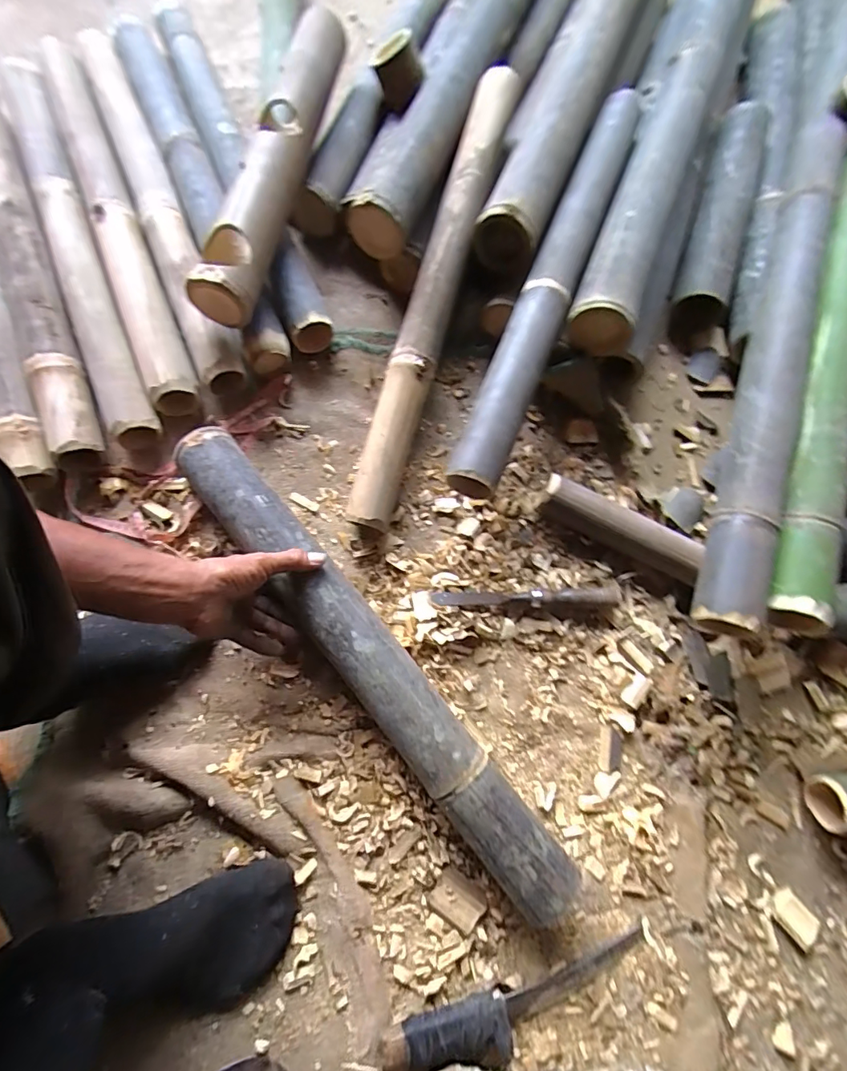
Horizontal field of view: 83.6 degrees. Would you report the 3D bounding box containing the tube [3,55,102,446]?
[{"bbox_3d":[-0.479,-0.402,0.645,0.067,0.079,0.630,-21,78,-9],"label":"tube"}]

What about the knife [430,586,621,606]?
[{"bbox_3d":[0.129,0.079,0.588,0.236,0.024,0.022,-2,75,-4],"label":"knife"}]

